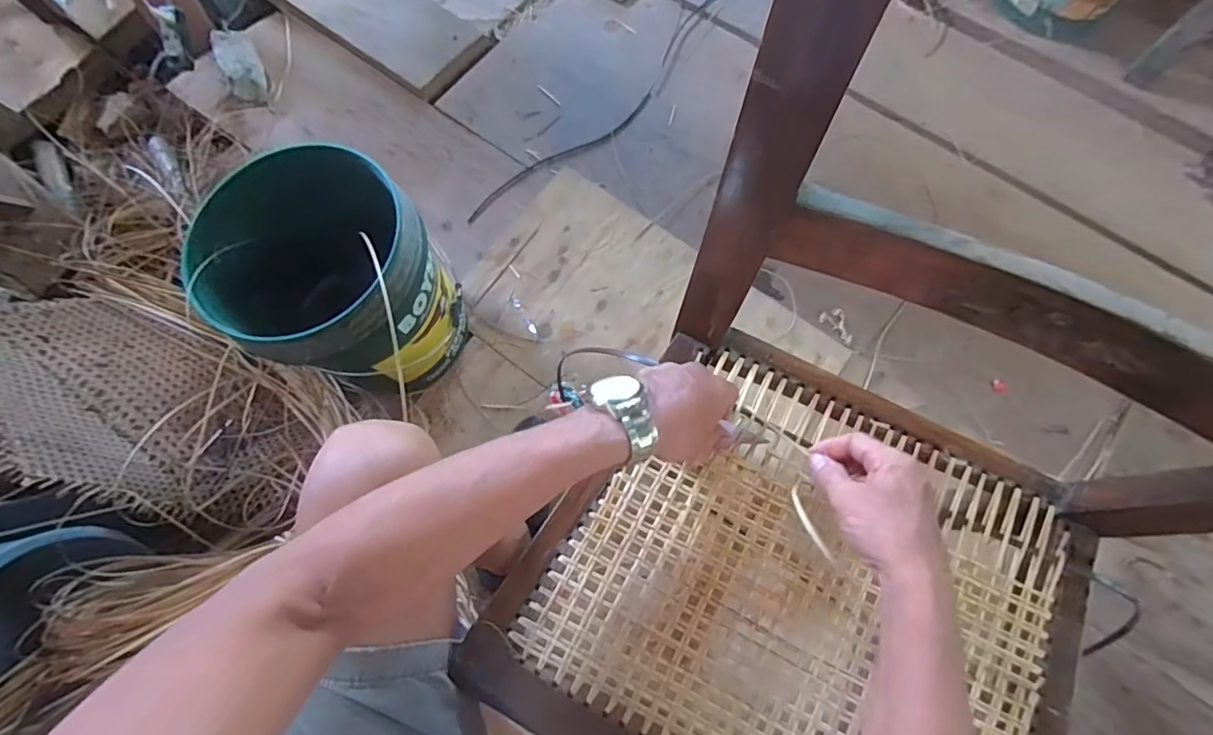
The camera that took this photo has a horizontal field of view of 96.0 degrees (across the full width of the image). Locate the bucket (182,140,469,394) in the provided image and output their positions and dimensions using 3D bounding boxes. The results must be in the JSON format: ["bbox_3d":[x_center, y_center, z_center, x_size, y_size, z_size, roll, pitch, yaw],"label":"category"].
[{"bbox_3d":[-0.396,-0.113,0.845,0.290,0.334,0.268,0,73,0],"label":"bucket"}]

